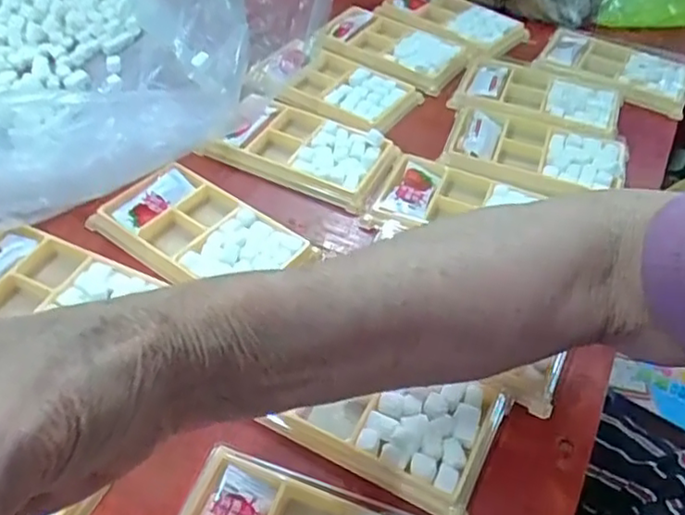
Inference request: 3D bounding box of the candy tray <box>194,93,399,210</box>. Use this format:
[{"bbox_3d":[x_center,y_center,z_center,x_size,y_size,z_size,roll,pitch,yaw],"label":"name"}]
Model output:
[{"bbox_3d":[-0.027,-0.084,0.473,0.126,0.020,0.078,23,49,14],"label":"candy tray"}]

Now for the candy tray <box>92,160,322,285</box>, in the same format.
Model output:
[{"bbox_3d":[-0.092,-0.014,0.407,0.124,0.017,0.075,32,51,22],"label":"candy tray"}]

